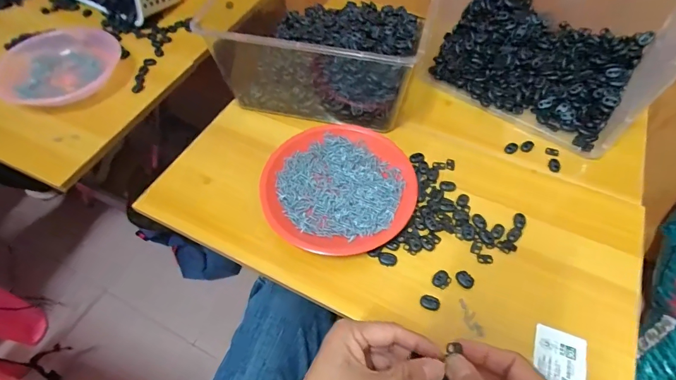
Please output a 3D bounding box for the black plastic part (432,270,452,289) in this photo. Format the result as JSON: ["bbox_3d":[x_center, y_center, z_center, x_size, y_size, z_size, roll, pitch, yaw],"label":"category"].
[{"bbox_3d":[0.119,0.103,0.429,0.018,0.004,0.021,38,64,23],"label":"black plastic part"}]

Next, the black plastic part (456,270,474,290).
[{"bbox_3d":[0.146,0.102,0.429,0.016,0.004,0.021,-38,64,-22],"label":"black plastic part"}]

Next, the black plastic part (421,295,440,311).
[{"bbox_3d":[0.102,0.126,0.416,0.021,0.006,0.014,19,58,13],"label":"black plastic part"}]

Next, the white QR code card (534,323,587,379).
[{"bbox_3d":[0.228,0.173,0.382,0.050,0.004,0.057,18,58,12],"label":"white QR code card"}]

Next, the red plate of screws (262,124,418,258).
[{"bbox_3d":[0.002,-0.006,0.490,0.189,0.024,0.182,6,56,5],"label":"red plate of screws"}]

